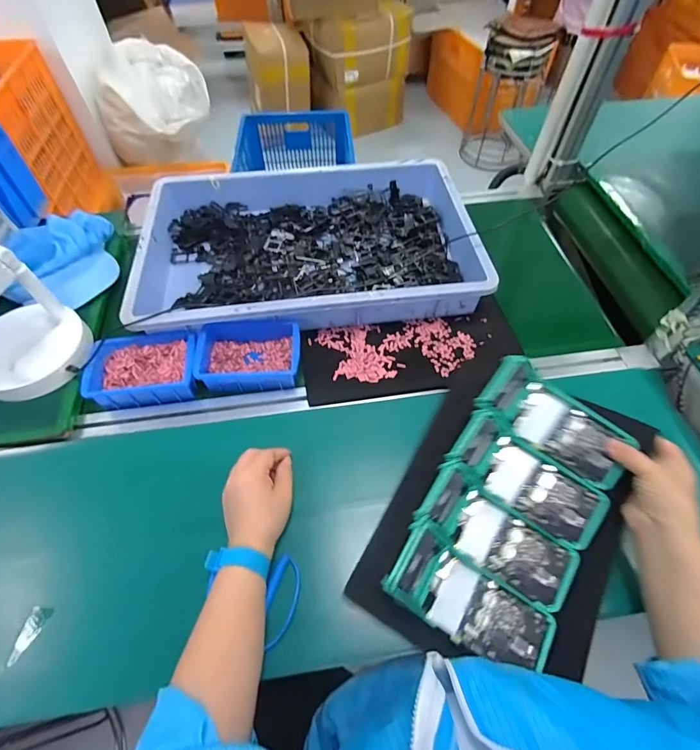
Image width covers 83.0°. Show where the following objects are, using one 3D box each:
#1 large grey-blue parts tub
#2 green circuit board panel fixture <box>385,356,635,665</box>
[{"bbox_3d":[-0.074,-0.234,0.694,0.551,0.085,0.378,-6,58,-6],"label":"large grey-blue parts tub"},{"bbox_3d":[0.180,0.143,0.445,0.169,0.043,0.294,34,71,2],"label":"green circuit board panel fixture"}]

